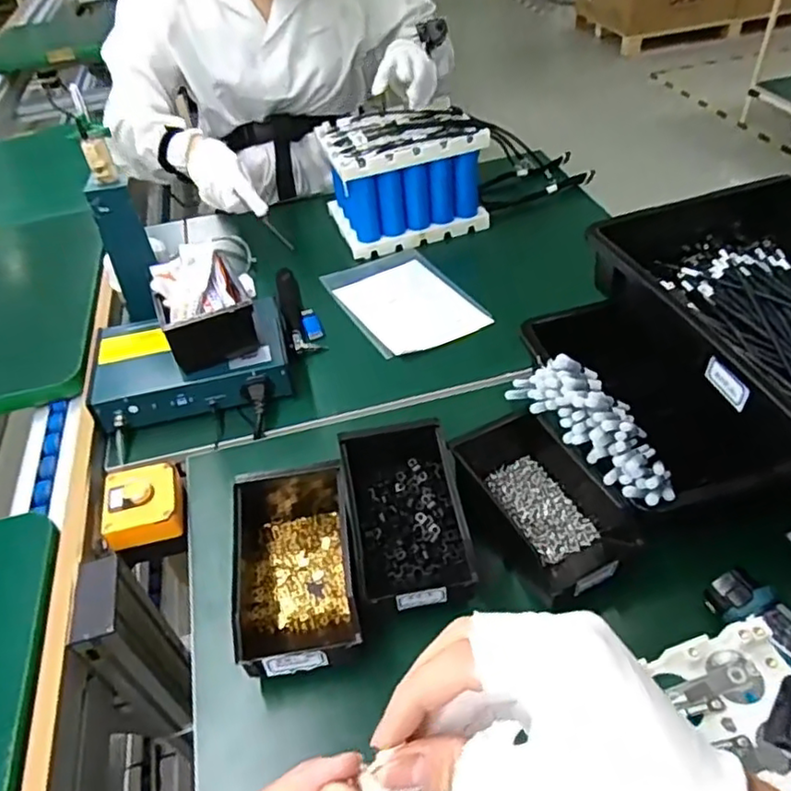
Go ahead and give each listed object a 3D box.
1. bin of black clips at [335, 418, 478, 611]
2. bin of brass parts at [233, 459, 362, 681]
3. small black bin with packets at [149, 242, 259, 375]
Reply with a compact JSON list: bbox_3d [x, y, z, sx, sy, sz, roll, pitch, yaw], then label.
[{"bbox_3d":[0.008,0.109,0.611,0.103,0.068,0.182,-11,44,-5],"label":"bin of black clips"},{"bbox_3d":[-0.091,0.151,0.584,0.106,0.077,0.189,-8,43,-2],"label":"bin of brass parts"},{"bbox_3d":[-0.236,-0.113,0.787,0.103,0.076,0.153,-18,45,-12],"label":"small black bin with packets"}]

